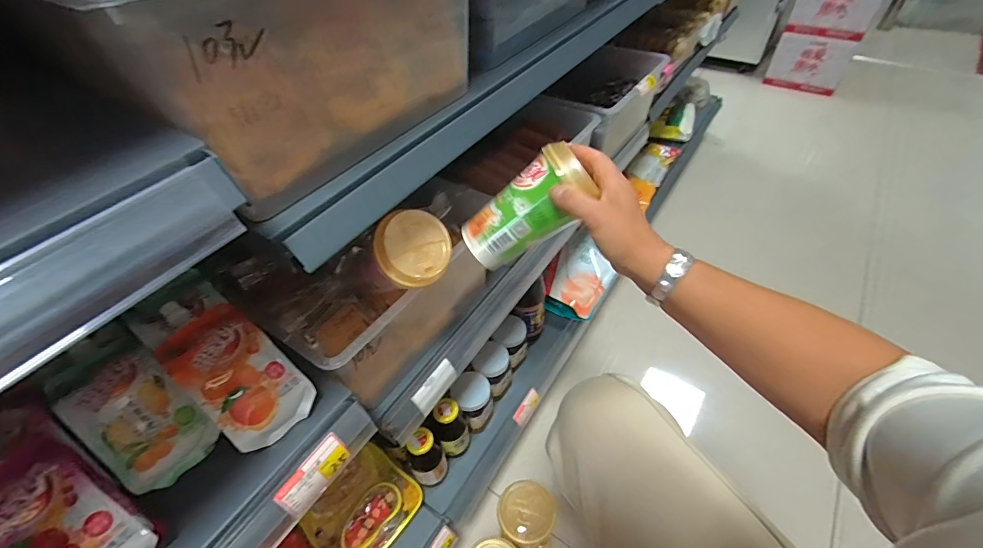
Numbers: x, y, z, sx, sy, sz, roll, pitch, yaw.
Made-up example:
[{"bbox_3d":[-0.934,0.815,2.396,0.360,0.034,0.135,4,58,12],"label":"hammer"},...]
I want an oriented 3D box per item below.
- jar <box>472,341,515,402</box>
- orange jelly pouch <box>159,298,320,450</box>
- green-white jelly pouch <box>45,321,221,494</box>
[{"bbox_3d":[0.004,0.184,0.819,0.066,0.079,0.066,-36,55,-27],"label":"jar"},{"bbox_3d":[-0.252,0.090,0.412,0.160,0.031,0.078,45,57,4],"label":"orange jelly pouch"},{"bbox_3d":[-0.332,0.119,0.391,0.077,0.033,0.157,-40,85,-30],"label":"green-white jelly pouch"}]

